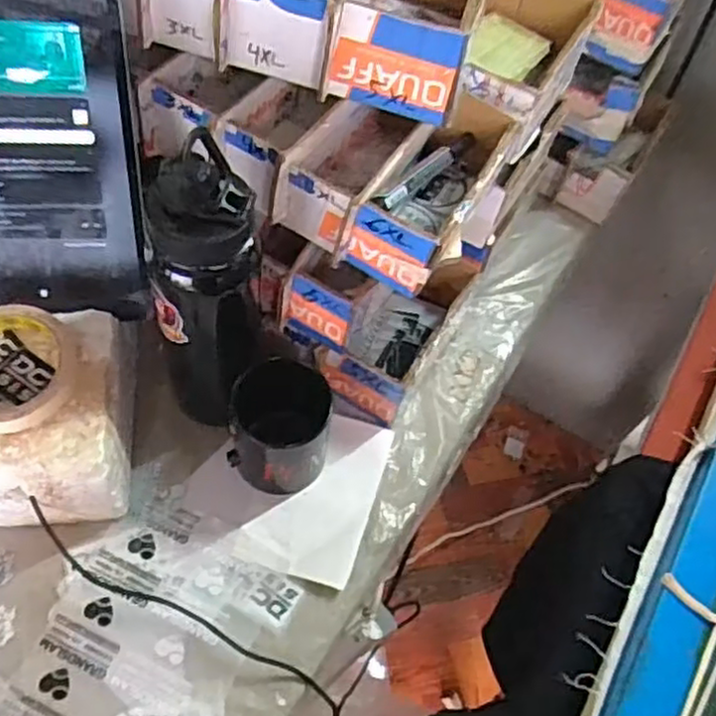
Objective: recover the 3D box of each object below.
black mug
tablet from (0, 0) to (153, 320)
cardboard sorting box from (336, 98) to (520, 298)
[{"bbox_3d":[-0.064,0.058,0.594,0.077,0.099,0.074,5,57,-7],"label":"black mug"},{"bbox_3d":[-0.234,-0.139,0.507,0.157,0.237,0.015,-2,32,-7],"label":"tablet"},{"bbox_3d":[0.053,-0.133,0.557,0.089,0.075,0.162,23,58,6],"label":"cardboard sorting box"}]

